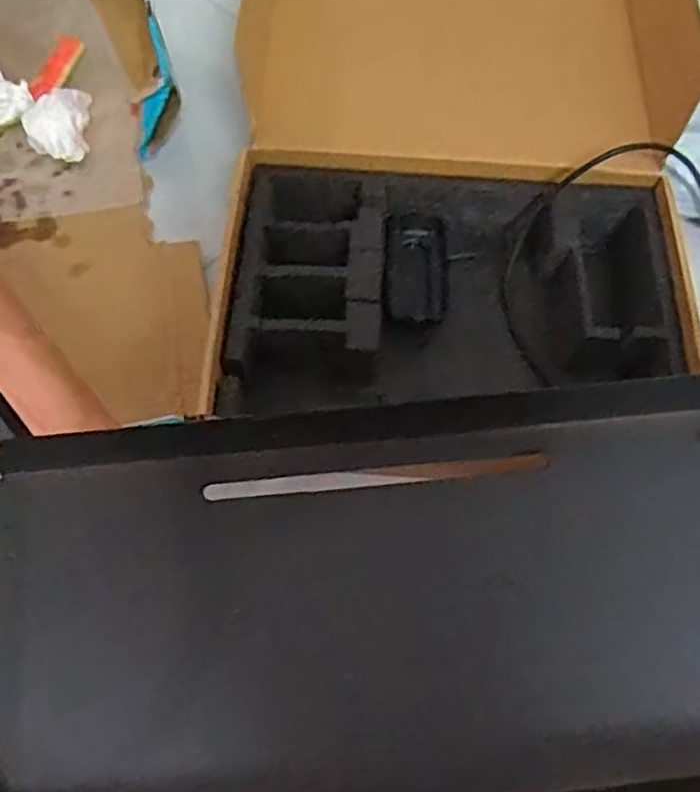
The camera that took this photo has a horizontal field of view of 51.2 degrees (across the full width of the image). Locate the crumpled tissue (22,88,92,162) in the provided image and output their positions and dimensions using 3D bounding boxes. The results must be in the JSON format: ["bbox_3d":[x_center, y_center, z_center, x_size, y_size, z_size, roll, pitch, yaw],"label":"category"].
[{"bbox_3d":[-0.285,-0.263,0.713,0.058,0.032,0.083,-2,62,-3],"label":"crumpled tissue"}]

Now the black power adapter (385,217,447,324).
[{"bbox_3d":[0.056,-0.105,0.620,0.051,0.026,0.095,1,62,-1],"label":"black power adapter"}]

